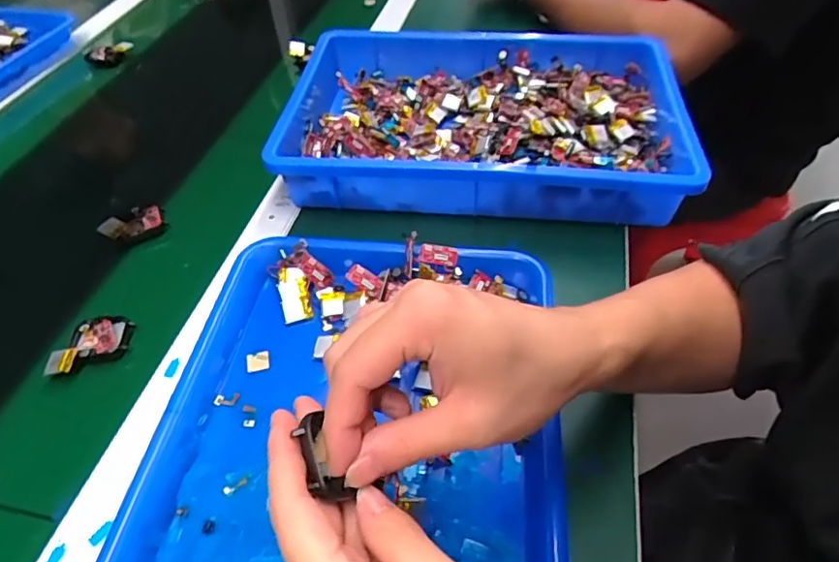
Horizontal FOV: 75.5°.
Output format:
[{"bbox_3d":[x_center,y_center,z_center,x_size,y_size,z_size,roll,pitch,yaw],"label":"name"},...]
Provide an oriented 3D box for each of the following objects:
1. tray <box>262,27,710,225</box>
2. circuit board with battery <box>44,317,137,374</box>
[{"bbox_3d":[0.056,-0.162,0.549,0.378,0.066,0.241,4,49,6],"label":"tray"},{"bbox_3d":[-0.253,0.048,0.420,0.057,0.011,0.044,-16,50,-12],"label":"circuit board with battery"}]

